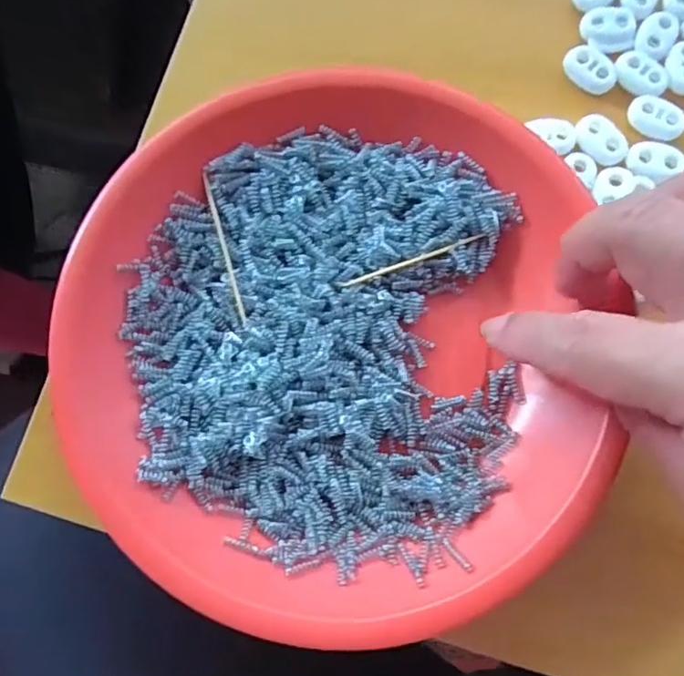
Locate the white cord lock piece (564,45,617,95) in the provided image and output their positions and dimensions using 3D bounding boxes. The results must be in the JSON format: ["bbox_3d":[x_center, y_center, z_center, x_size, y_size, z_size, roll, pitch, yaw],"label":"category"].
[{"bbox_3d":[0.102,-0.110,0.233,0.022,0.007,0.014,38,82,8],"label":"white cord lock piece"}]

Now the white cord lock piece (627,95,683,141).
[{"bbox_3d":[0.127,-0.089,0.229,0.023,0.004,0.016,25,81,6],"label":"white cord lock piece"}]

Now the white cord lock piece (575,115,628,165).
[{"bbox_3d":[0.103,-0.079,0.227,0.014,0.004,0.022,-43,81,-7],"label":"white cord lock piece"}]

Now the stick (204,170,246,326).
[{"bbox_3d":[-0.044,-0.033,0.211,0.004,0.005,0.059,-15,79,-2],"label":"stick"}]

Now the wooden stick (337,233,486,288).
[{"bbox_3d":[0.026,-0.029,0.211,0.057,0.004,0.004,-20,79,-3],"label":"wooden stick"}]

